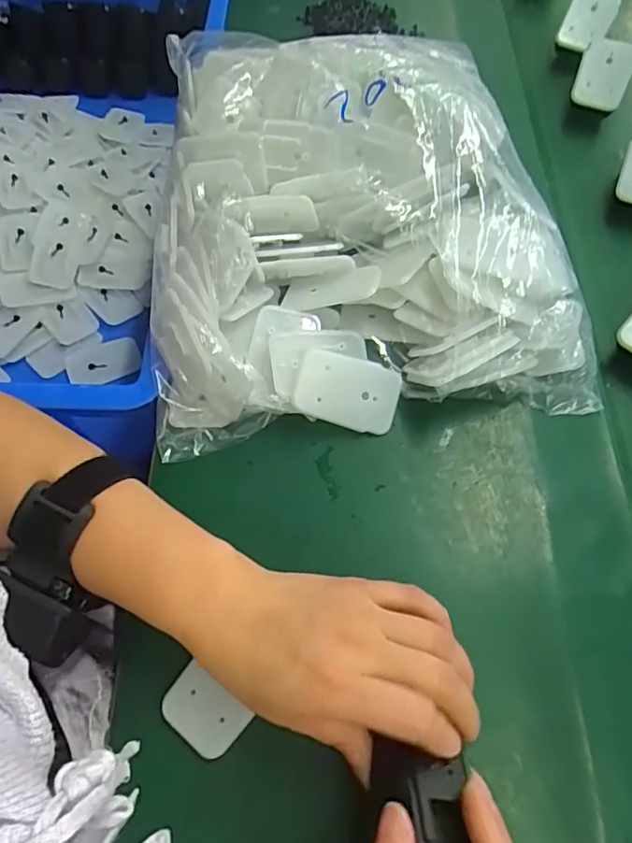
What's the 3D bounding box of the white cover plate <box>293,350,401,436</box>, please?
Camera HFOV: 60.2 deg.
[{"bbox_3d":[0.020,-0.019,0.353,0.066,0.006,0.043,13,93,-10],"label":"white cover plate"}]

